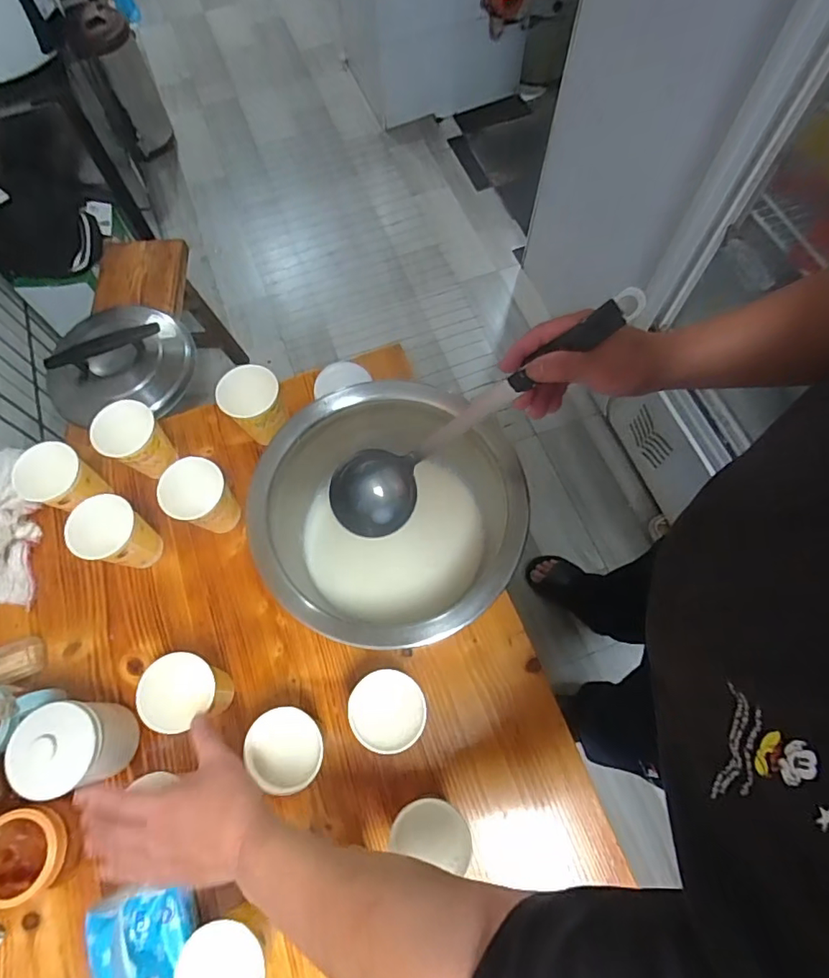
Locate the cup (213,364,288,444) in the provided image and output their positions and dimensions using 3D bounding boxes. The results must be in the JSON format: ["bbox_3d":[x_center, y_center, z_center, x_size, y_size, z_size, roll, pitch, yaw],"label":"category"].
[{"bbox_3d":[-0.210,-0.104,0.716,0.075,0.113,0.068,-25,70,-10],"label":"cup"}]

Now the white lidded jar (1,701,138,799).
[{"bbox_3d":[-0.355,0.273,0.563,0.078,0.102,0.088,-6,68,-2],"label":"white lidded jar"}]

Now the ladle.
[{"bbox_3d":[0.049,-0.061,0.492,0.343,0.070,0.074,-35,64,34],"label":"ladle"}]

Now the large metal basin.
[{"bbox_3d":[-0.032,0.035,0.617,0.268,0.135,0.286,0,68,0],"label":"large metal basin"}]

